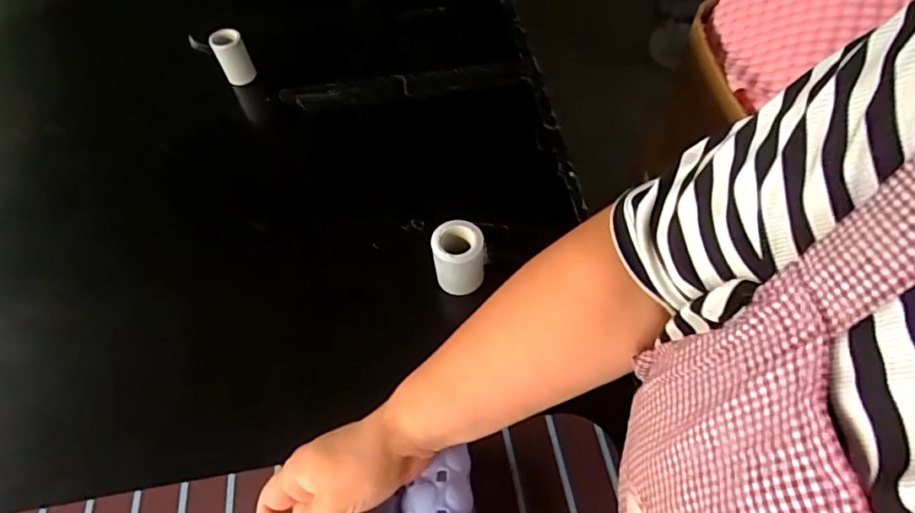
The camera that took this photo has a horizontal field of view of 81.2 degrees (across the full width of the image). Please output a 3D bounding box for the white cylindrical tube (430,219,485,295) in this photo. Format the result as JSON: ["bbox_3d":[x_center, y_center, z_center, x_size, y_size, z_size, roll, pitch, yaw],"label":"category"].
[{"bbox_3d":[0.002,0.003,0.534,0.048,0.064,0.048,-2,56,3],"label":"white cylindrical tube"}]

